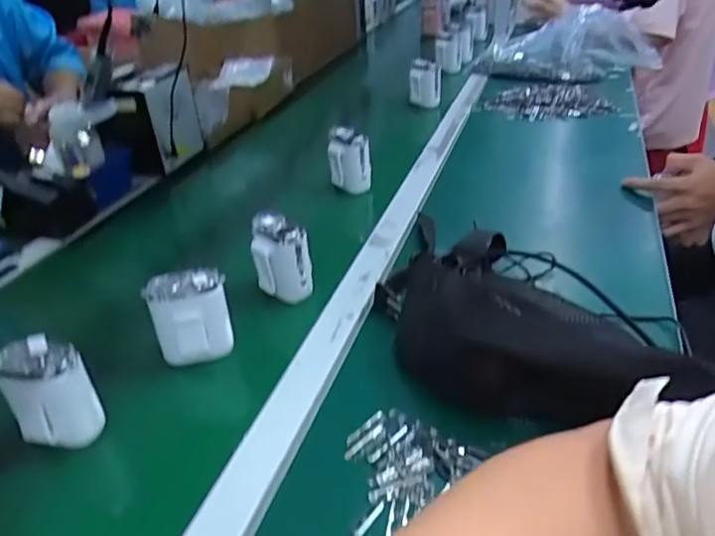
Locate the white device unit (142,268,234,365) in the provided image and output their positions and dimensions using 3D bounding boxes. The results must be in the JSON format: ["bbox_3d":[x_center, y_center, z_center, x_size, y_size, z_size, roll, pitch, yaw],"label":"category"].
[{"bbox_3d":[-0.155,0.046,0.553,0.068,0.083,0.035,-11,34,-13],"label":"white device unit"}]

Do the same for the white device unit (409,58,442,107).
[{"bbox_3d":[0.138,-0.378,1.195,0.065,0.089,0.043,0,33,9],"label":"white device unit"}]

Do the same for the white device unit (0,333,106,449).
[{"bbox_3d":[-0.250,0.100,0.478,0.064,0.088,0.050,-18,36,-22],"label":"white device unit"}]

